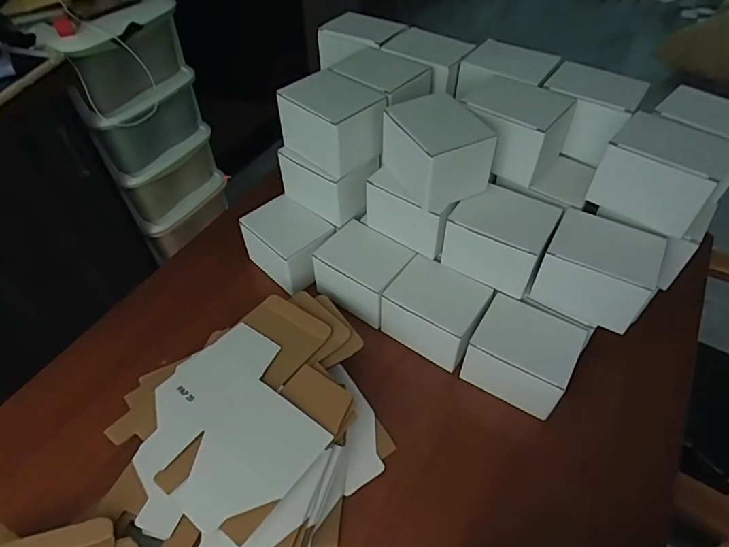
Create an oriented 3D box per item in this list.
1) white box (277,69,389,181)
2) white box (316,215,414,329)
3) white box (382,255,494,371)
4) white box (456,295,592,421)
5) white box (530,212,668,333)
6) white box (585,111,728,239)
[{"bbox_3d":[-0.043,-0.203,0.632,0.120,0.089,0.095,36,58,27],"label":"white box"},{"bbox_3d":[0.001,-0.003,0.665,0.117,0.087,0.094,30,56,24],"label":"white box"},{"bbox_3d":[0.093,0.049,0.621,0.117,0.085,0.087,27,54,22],"label":"white box"},{"bbox_3d":[0.193,0.100,0.578,0.112,0.082,0.093,25,54,21],"label":"white box"},{"bbox_3d":[0.274,-0.004,0.551,0.118,0.078,0.097,27,55,22],"label":"white box"},{"bbox_3d":[0.338,-0.117,0.538,0.112,0.088,0.097,32,56,25],"label":"white box"}]

